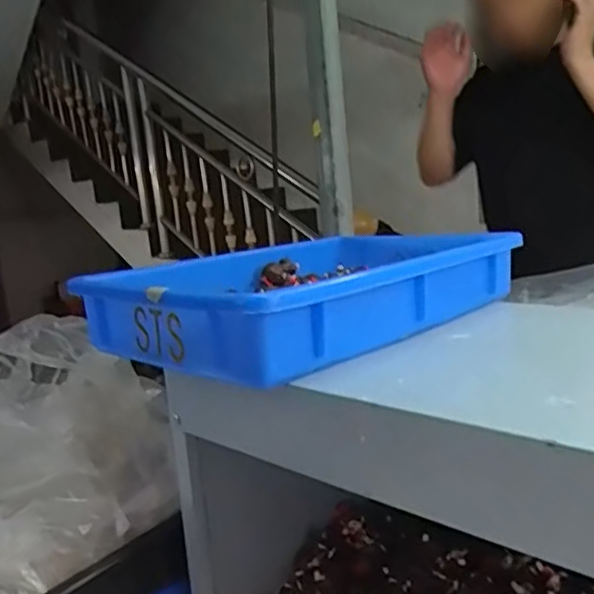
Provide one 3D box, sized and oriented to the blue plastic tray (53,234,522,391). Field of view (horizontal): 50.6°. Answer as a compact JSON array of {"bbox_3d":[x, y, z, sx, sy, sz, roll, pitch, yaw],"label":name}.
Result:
[{"bbox_3d":[0.005,-0.002,0.565,0.242,0.069,0.324,-1,10,44],"label":"blue plastic tray"}]

